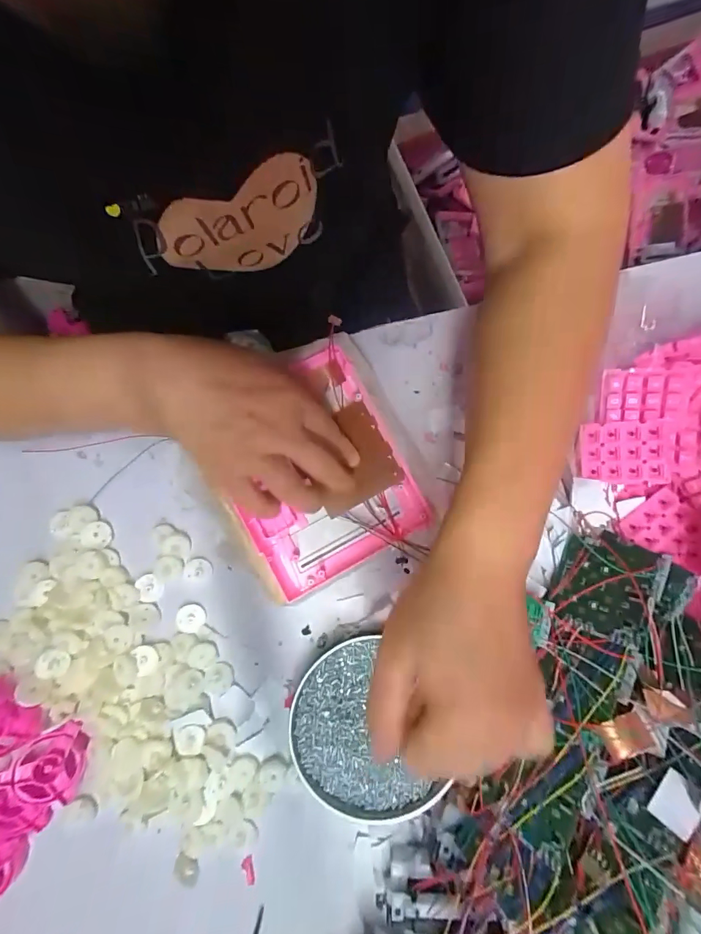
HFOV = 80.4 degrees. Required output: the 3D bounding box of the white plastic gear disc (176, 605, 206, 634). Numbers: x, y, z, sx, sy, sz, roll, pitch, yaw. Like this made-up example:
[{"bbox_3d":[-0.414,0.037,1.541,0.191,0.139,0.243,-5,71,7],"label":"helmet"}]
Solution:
[{"bbox_3d":[-0.133,0.127,0.346,0.022,0.004,0.023,0,89,-18],"label":"white plastic gear disc"}]

